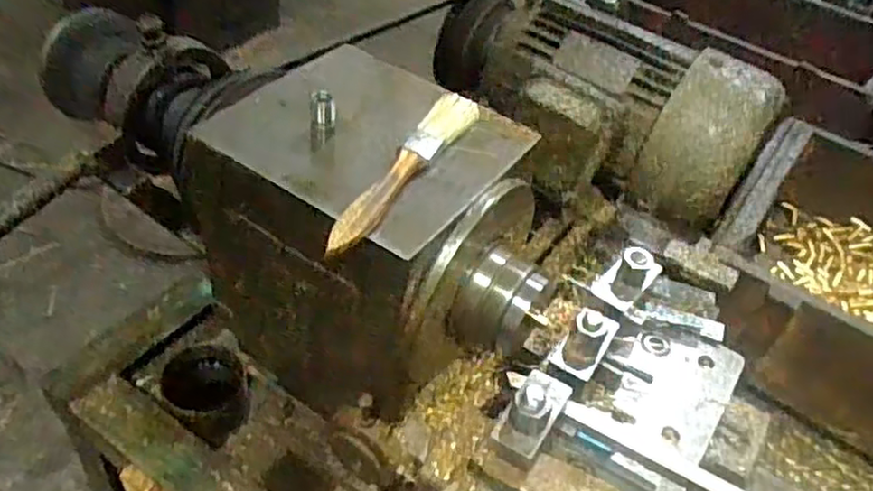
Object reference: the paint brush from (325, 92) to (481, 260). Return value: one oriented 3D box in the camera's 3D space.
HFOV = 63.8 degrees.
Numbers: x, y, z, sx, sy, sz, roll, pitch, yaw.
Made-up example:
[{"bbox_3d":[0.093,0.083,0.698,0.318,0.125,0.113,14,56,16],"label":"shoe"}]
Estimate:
[{"bbox_3d":[-0.017,-0.046,0.416,0.025,0.010,0.158,22,46,14],"label":"paint brush"}]

